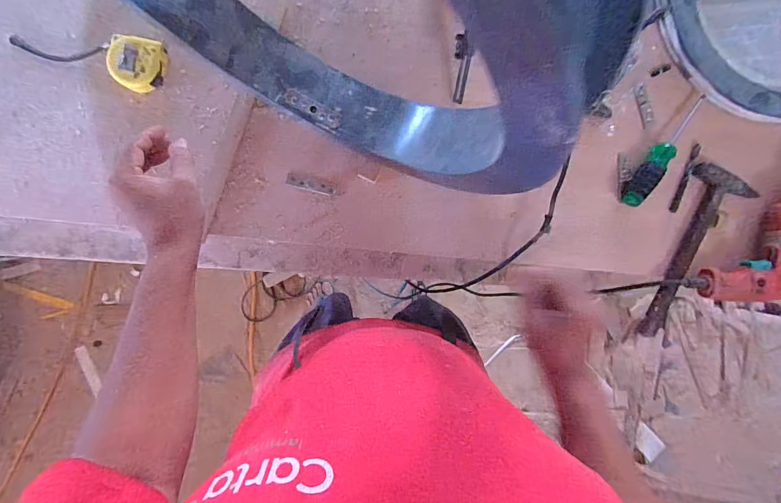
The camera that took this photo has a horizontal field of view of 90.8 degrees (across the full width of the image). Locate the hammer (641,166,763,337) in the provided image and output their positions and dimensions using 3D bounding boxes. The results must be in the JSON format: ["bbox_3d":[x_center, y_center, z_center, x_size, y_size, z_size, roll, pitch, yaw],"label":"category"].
[{"bbox_3d":[0.479,0.008,0.606,0.091,0.028,0.281,21,90,-4],"label":"hammer"}]

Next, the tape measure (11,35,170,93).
[{"bbox_3d":[-0.410,-0.268,0.514,0.199,0.032,0.065,12,91,-4],"label":"tape measure"}]

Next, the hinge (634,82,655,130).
[{"bbox_3d":[0.393,-0.227,0.595,0.018,0.005,0.065,-17,93,-3],"label":"hinge"}]

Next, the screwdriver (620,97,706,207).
[{"bbox_3d":[0.420,-0.154,0.590,0.029,0.030,0.193,36,89,-4],"label":"screwdriver"}]

